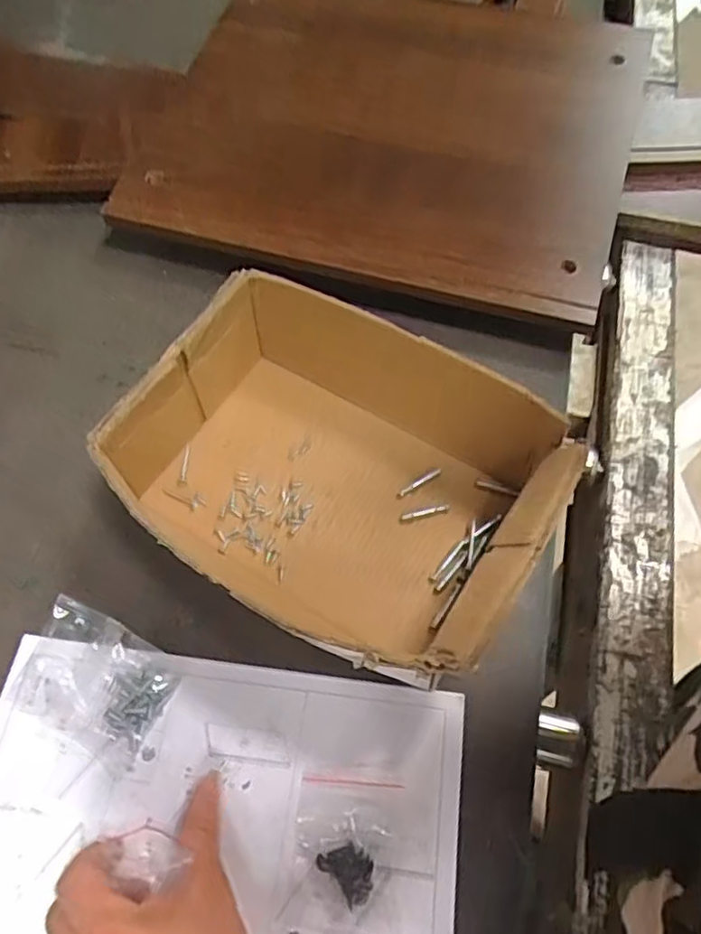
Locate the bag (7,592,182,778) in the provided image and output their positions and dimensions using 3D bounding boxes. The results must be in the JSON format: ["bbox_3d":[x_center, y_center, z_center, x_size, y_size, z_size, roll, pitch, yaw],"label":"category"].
[{"bbox_3d":[-0.157,0.127,0.401,0.094,0.021,0.067,24,64,15],"label":"bag"}]

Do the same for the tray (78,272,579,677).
[{"bbox_3d":[-0.007,0.006,0.423,0.256,0.087,0.187,28,66,17],"label":"tray"}]

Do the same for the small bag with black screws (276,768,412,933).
[{"bbox_3d":[0.000,0.208,0.358,0.066,0.005,0.082,6,61,6],"label":"small bag with black screws"}]

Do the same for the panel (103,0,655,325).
[{"bbox_3d":[0.035,-0.301,0.579,0.409,0.043,0.325,15,65,7],"label":"panel"}]

